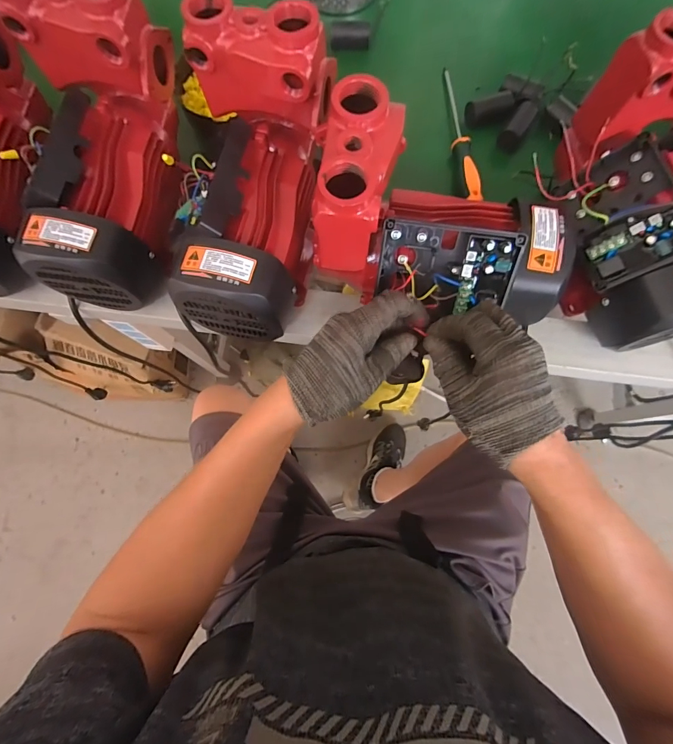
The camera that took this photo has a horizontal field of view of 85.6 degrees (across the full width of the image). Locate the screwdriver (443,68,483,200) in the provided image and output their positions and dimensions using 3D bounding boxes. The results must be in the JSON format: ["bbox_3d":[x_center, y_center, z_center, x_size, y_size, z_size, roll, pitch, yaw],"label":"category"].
[{"bbox_3d":[0.167,-0.326,0.495,0.022,0.023,0.231,-4,76,0],"label":"screwdriver"}]

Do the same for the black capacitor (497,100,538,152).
[{"bbox_3d":[0.250,-0.339,0.501,0.028,0.029,0.065,30,78,7],"label":"black capacitor"}]

